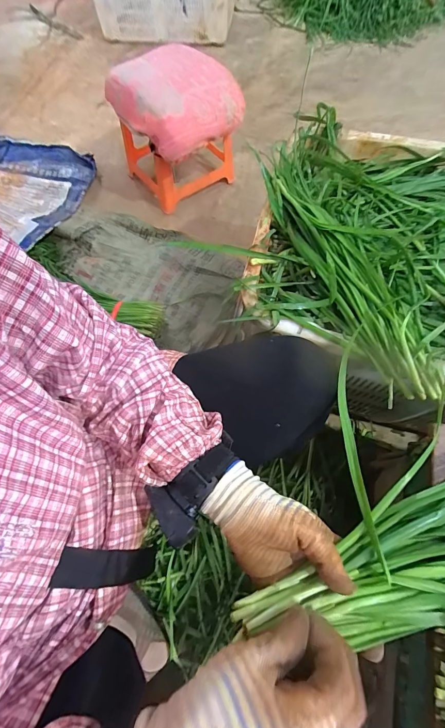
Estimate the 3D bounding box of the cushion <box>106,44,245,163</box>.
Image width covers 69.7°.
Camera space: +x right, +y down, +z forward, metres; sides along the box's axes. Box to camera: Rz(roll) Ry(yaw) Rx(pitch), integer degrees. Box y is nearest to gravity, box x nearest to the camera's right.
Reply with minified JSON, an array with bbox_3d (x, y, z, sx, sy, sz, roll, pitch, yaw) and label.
[{"bbox_3d":[-0.121,-0.702,0.840,0.306,0.094,0.317,-31,69,-13],"label":"cushion"}]

